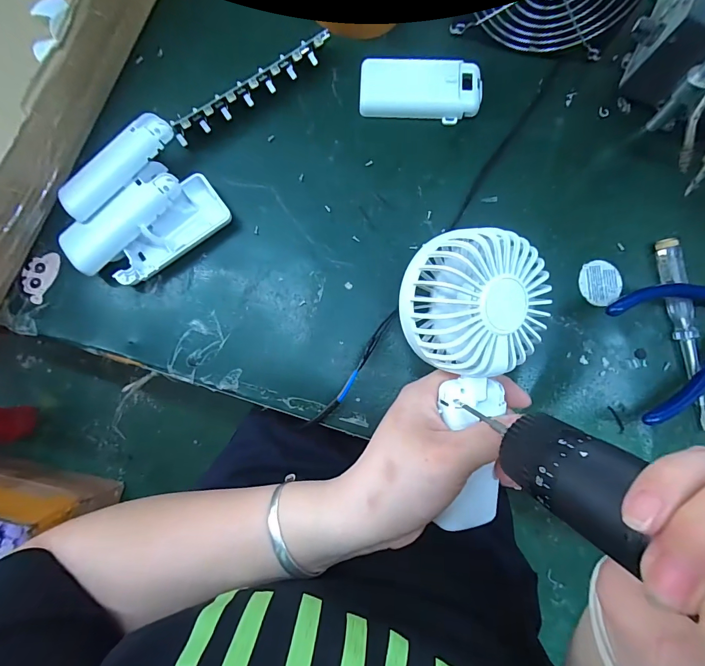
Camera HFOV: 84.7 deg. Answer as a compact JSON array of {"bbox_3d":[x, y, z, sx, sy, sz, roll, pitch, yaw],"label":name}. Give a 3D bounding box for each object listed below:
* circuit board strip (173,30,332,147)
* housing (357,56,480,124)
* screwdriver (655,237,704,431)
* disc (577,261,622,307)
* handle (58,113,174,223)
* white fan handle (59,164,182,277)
[{"bbox_3d":[-0.076,-0.188,0.298,0.136,0.020,0.015,-34,85,-3],"label":"circuit board strip"},{"bbox_3d":[0.053,-0.192,0.305,0.092,0.017,0.044,4,84,1],"label":"housing"},{"bbox_3d":[0.242,-0.001,0.283,0.015,0.013,0.138,-6,84,0],"label":"screwdriver"},{"bbox_3d":[0.188,-0.038,0.292,0.032,0.004,0.034,0,84,1],"label":"disc"},{"bbox_3d":[-0.171,-0.121,0.280,0.030,0.015,0.093,41,86,4],"label":"handle"},{"bbox_3d":[-0.168,-0.083,0.286,0.094,0.022,0.036,-39,85,-3],"label":"white fan handle"}]

